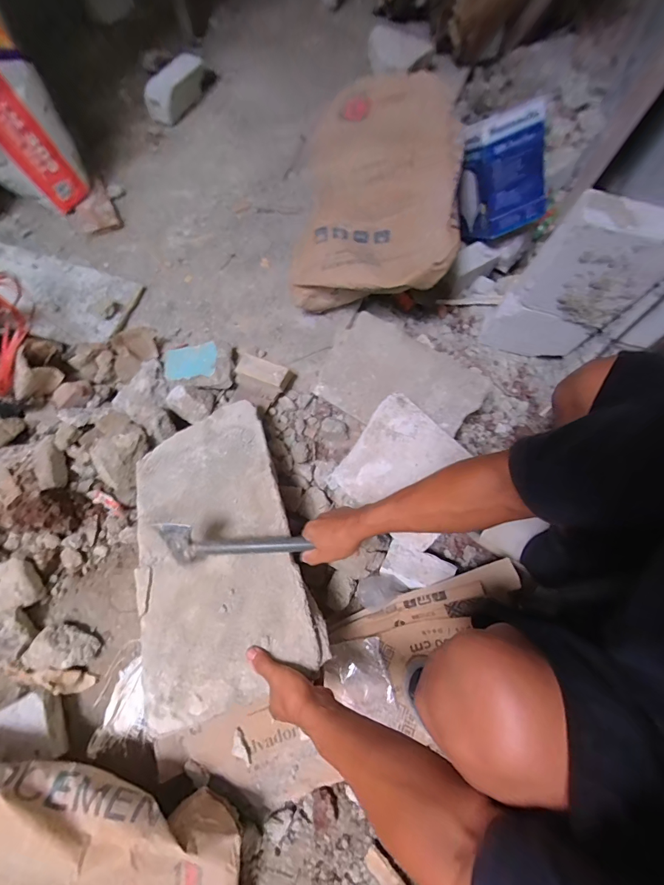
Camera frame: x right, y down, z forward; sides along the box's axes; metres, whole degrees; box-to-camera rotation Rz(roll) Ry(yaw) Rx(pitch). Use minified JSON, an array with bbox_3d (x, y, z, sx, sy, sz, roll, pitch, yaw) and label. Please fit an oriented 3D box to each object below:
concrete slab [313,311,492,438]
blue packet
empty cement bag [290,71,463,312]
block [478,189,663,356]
[{"bbox_3d":[0.134,-0.117,0.740,0.302,0.024,0.197,32,96,9],"label":"concrete slab"},{"bbox_3d":[0.399,-0.623,0.854,0.205,0.236,0.065,-13,41,16],"label":"blue packet"},{"bbox_3d":[0.103,-0.586,0.872,0.362,0.218,0.567,8,68,3],"label":"empty cement bag"},{"bbox_3d":[0.471,-0.287,0.732,0.212,0.362,0.063,12,69,5],"label":"block"}]

